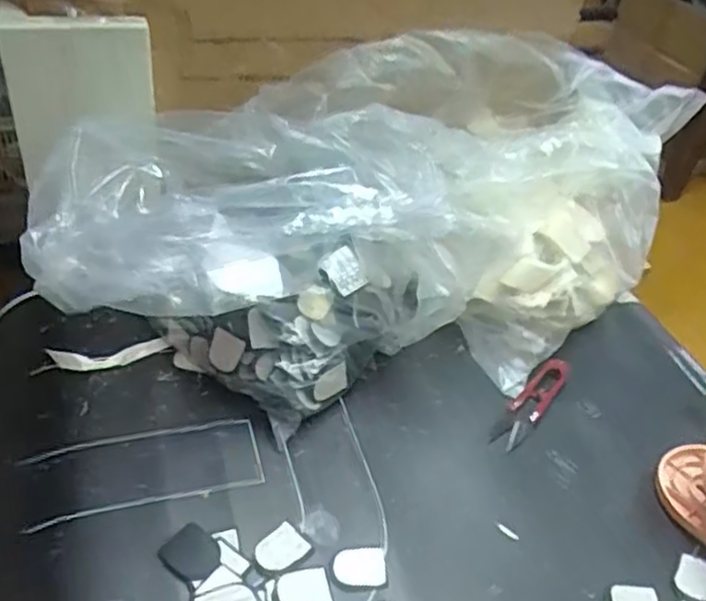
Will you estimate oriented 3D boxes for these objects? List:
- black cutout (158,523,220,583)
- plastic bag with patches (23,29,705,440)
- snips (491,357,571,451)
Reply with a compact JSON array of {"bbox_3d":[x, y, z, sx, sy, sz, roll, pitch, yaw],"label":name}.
[{"bbox_3d":[-0.094,0.149,0.427,0.033,0.004,0.029,28,45,22],"label":"black cutout"},{"bbox_3d":[0.037,-0.060,0.563,0.522,0.181,0.210,-10,44,-18],"label":"plastic bag with patches"},{"bbox_3d":[0.135,0.074,0.544,0.024,0.009,0.101,31,46,25],"label":"snips"}]

